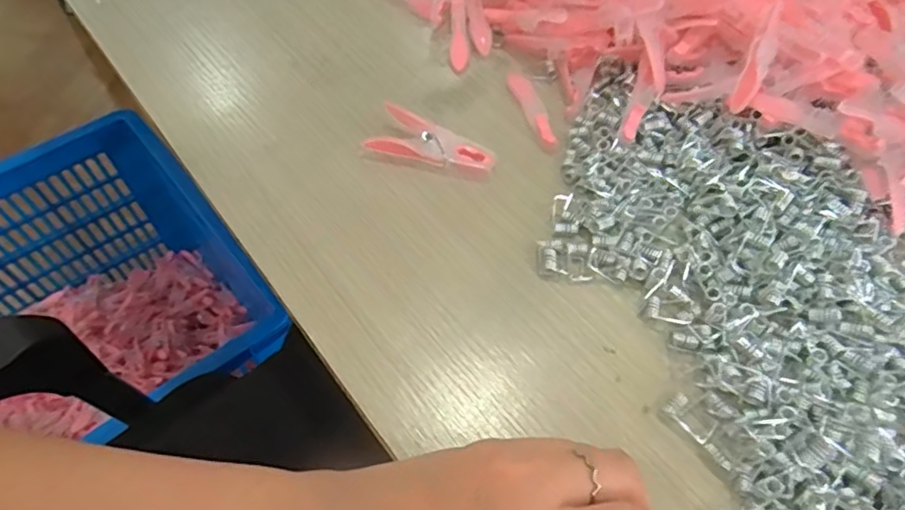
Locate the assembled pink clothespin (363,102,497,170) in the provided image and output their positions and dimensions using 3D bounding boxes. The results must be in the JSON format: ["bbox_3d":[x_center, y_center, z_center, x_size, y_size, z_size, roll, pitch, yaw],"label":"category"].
[{"bbox_3d":[-0.012,-0.068,0.364,0.076,0.016,0.031,18,58,11],"label":"assembled pink clothespin"}]

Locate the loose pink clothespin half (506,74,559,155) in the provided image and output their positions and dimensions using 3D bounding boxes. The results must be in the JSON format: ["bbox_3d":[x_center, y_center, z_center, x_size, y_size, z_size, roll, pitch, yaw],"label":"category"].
[{"bbox_3d":[0.054,-0.097,0.387,0.014,0.007,0.076,-13,57,-9],"label":"loose pink clothespin half"}]

